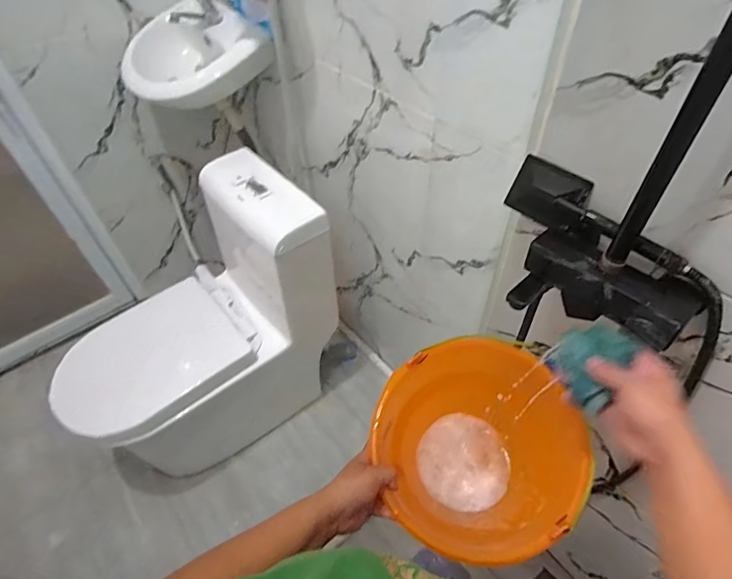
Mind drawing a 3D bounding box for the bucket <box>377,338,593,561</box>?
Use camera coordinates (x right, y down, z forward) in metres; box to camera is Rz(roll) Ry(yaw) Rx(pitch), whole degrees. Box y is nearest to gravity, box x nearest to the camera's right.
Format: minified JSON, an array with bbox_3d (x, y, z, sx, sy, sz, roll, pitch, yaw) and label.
[{"bbox_3d":[0.139,0.224,0.588,0.247,0.194,0.215,10,50,11],"label":"bucket"}]

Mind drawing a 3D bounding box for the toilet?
[{"bbox_3d":[-0.439,0.109,1.244,0.634,0.717,0.367,-31,54,-22],"label":"toilet"}]

